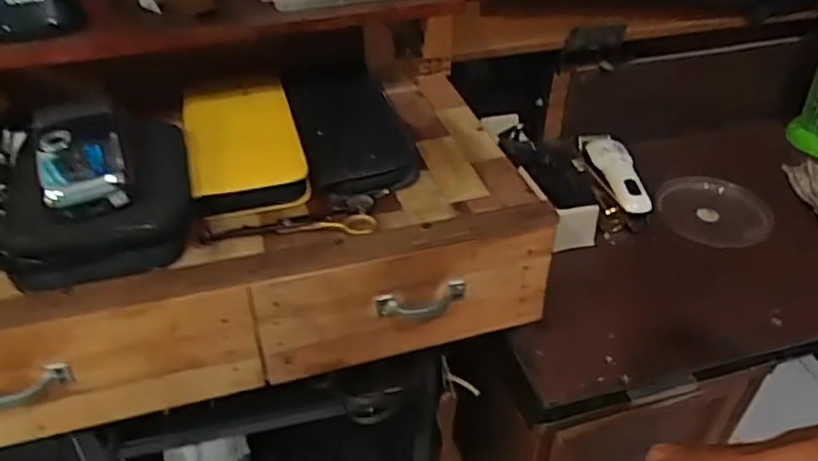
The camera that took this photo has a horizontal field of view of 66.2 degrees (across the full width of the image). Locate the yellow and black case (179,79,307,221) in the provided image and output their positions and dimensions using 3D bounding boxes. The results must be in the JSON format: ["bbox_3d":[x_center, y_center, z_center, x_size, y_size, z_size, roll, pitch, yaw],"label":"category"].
[{"bbox_3d":[-0.151,-0.081,0.568,0.095,0.030,0.177,-12,42,-15],"label":"yellow and black case"}]

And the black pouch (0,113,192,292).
[{"bbox_3d":[-0.232,-0.037,0.477,0.114,0.066,0.150,-9,41,-12],"label":"black pouch"}]

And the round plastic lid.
[{"bbox_3d":[0.364,-0.021,0.757,0.116,0.020,0.123,-6,48,6],"label":"round plastic lid"}]

